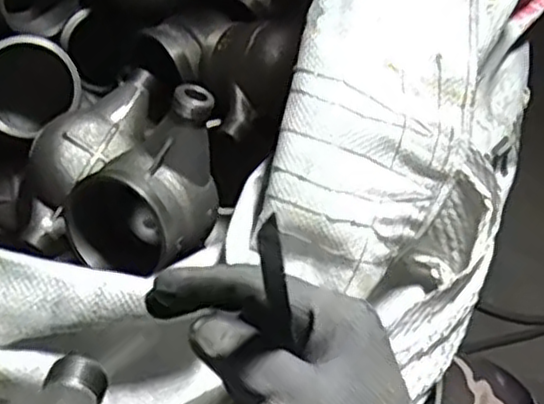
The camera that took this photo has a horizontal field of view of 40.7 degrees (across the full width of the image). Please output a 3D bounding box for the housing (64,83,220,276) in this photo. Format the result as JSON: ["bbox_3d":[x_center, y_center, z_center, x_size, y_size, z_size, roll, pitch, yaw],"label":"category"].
[{"bbox_3d":[-0.074,-0.005,0.461,0.076,0.085,0.112,1,56,38],"label":"housing"}]

